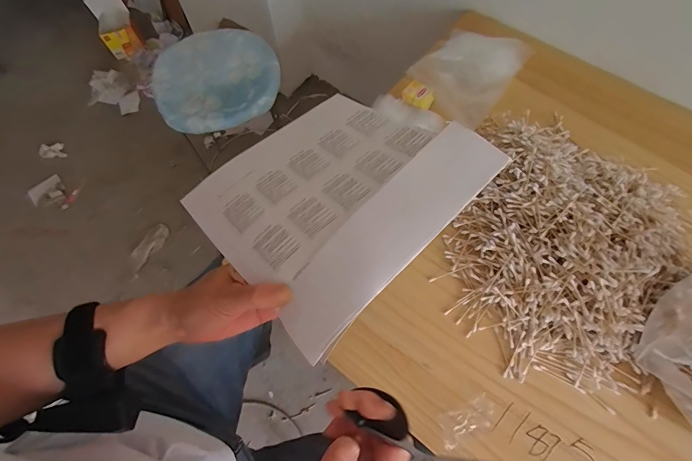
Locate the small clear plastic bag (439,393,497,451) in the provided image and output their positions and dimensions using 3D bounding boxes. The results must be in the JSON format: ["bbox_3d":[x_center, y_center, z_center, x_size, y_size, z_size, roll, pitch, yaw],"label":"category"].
[{"bbox_3d":[0.161,0.253,0.488,0.084,0.015,0.037,-23,67,-10],"label":"small clear plastic bag"}]

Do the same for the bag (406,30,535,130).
[{"bbox_3d":[0.238,-0.306,0.690,0.159,0.059,0.192,41,73,18],"label":"bag"}]

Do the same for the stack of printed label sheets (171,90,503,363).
[{"bbox_3d":[-0.021,-0.040,0.333,0.208,0.026,0.229,-43,51,-12],"label":"stack of printed label sheets"}]

